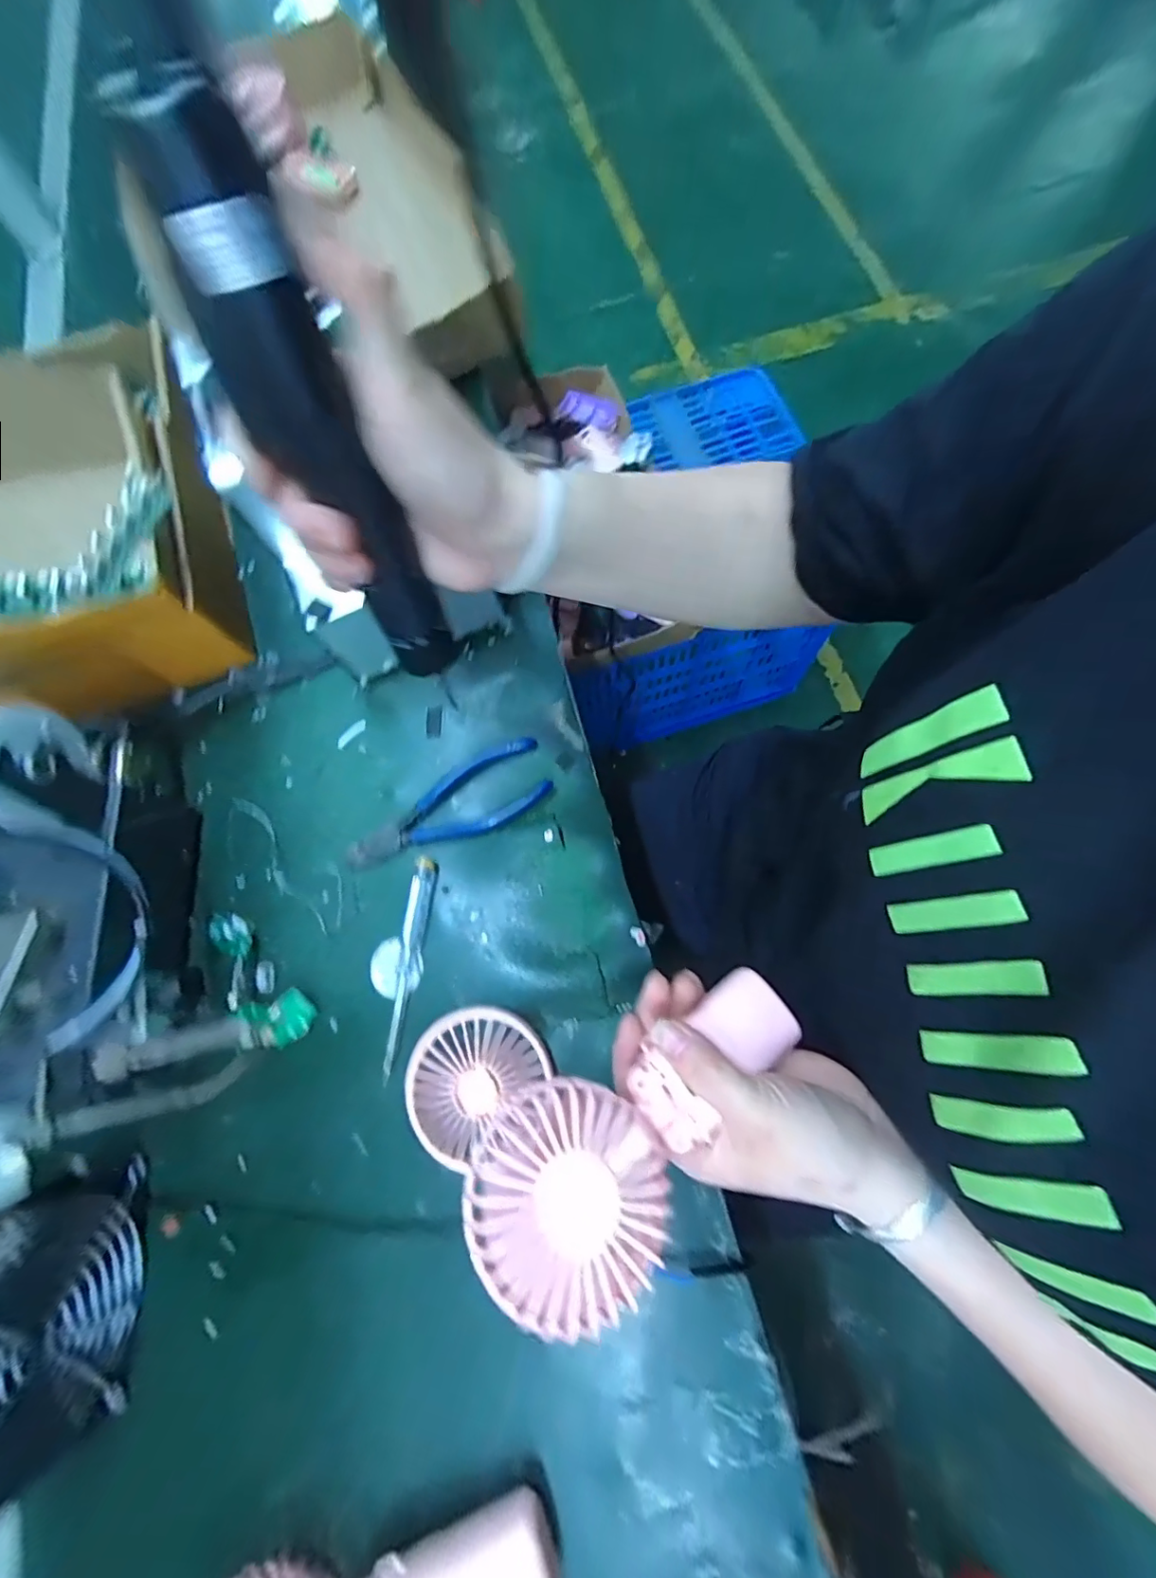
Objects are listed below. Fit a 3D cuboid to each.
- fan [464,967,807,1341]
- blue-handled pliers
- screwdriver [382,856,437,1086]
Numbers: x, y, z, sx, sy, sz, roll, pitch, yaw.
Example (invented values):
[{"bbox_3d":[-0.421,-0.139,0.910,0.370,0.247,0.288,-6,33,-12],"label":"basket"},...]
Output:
[{"bbox_3d":[0.033,0.153,0.251,0.179,0.034,0.079,-25,73,-31],"label":"fan"},{"bbox_3d":[-0.095,0.014,0.376,0.153,0.015,0.054,-25,74,-6],"label":"blue-handled pliers"},{"bbox_3d":[-0.113,0.115,0.349,0.015,0.008,0.140,7,74,4],"label":"screwdriver"}]

